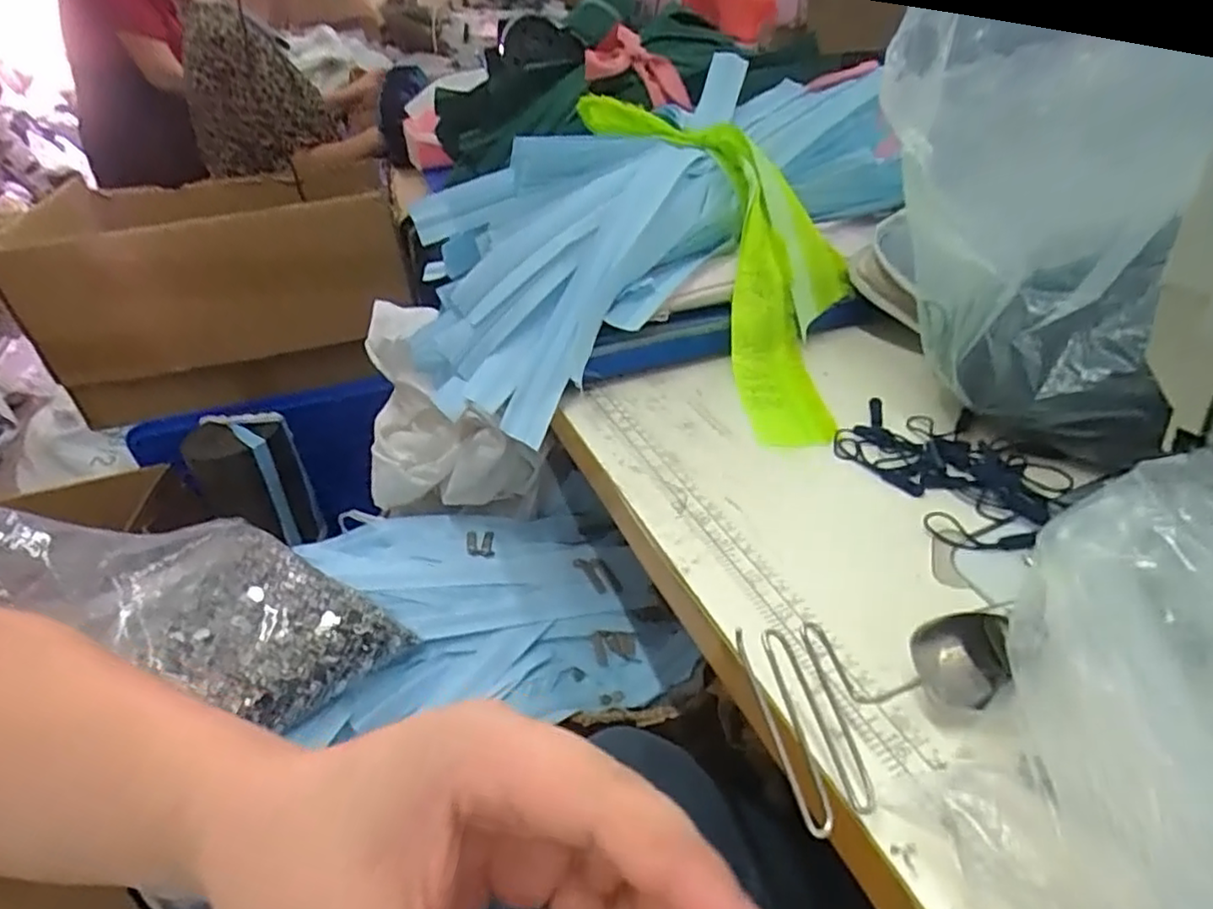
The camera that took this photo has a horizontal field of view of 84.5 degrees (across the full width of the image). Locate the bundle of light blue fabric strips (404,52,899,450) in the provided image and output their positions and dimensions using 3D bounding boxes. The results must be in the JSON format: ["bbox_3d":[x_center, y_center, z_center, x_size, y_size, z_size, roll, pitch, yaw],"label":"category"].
[{"bbox_3d":[0.043,-0.204,0.551,0.455,0.205,0.076,-35,-3,-8],"label":"bundle of light blue fabric strips"}]

